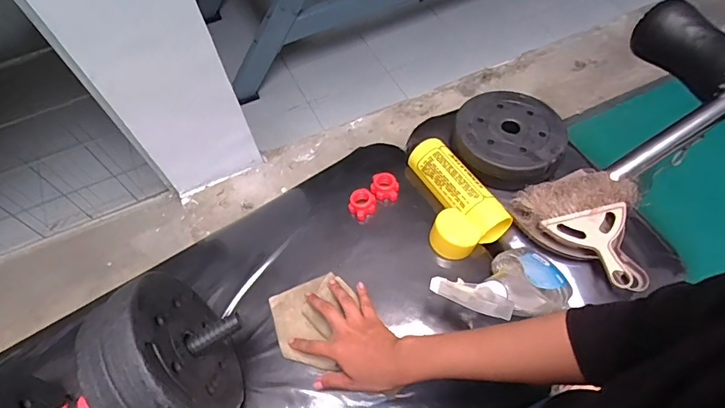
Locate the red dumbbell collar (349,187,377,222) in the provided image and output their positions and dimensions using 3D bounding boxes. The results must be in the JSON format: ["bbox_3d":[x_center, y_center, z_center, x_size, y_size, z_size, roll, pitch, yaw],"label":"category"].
[{"bbox_3d":[0.000,0.001,0.695,0.039,0.026,0.047,6,79,0],"label":"red dumbbell collar"}]

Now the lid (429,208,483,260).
[{"bbox_3d":[0.132,0.042,0.650,0.064,0.030,0.065,28,58,14],"label":"lid"}]

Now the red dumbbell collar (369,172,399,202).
[{"bbox_3d":[0.034,-0.027,0.701,0.044,0.021,0.038,1,59,3],"label":"red dumbbell collar"}]

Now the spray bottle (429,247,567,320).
[{"bbox_3d":[0.188,0.104,0.576,0.219,0.060,0.097,-3,49,-45],"label":"spray bottle"}]

